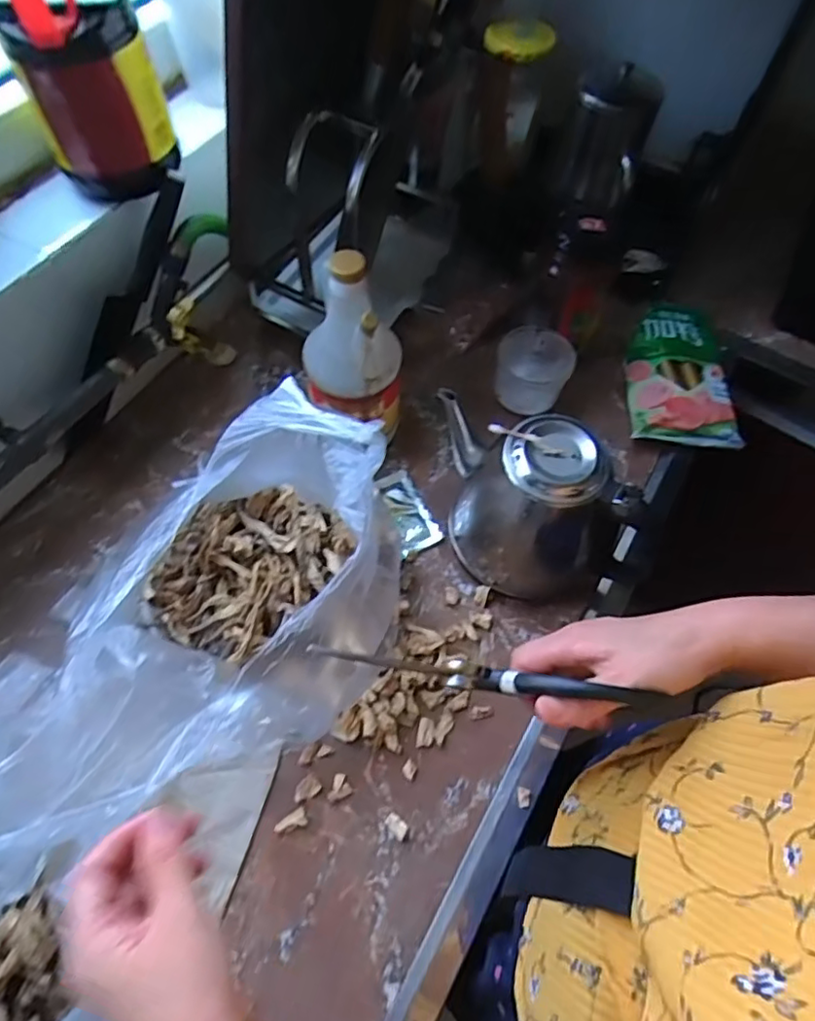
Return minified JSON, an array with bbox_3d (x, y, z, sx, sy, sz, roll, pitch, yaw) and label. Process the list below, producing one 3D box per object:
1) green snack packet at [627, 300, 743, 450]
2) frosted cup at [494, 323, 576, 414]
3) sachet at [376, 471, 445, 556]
[{"bbox_3d":[0.308,-0.159,0.673,0.115,0.029,0.185,8,62,0],"label":"green snack packet"},{"bbox_3d":[0.135,-0.152,0.644,0.075,0.070,0.061,26,63,10],"label":"frosted cup"},{"bbox_3d":[-0.003,-0.001,0.604,0.043,0.009,0.089,-24,66,-16],"label":"sachet"}]

